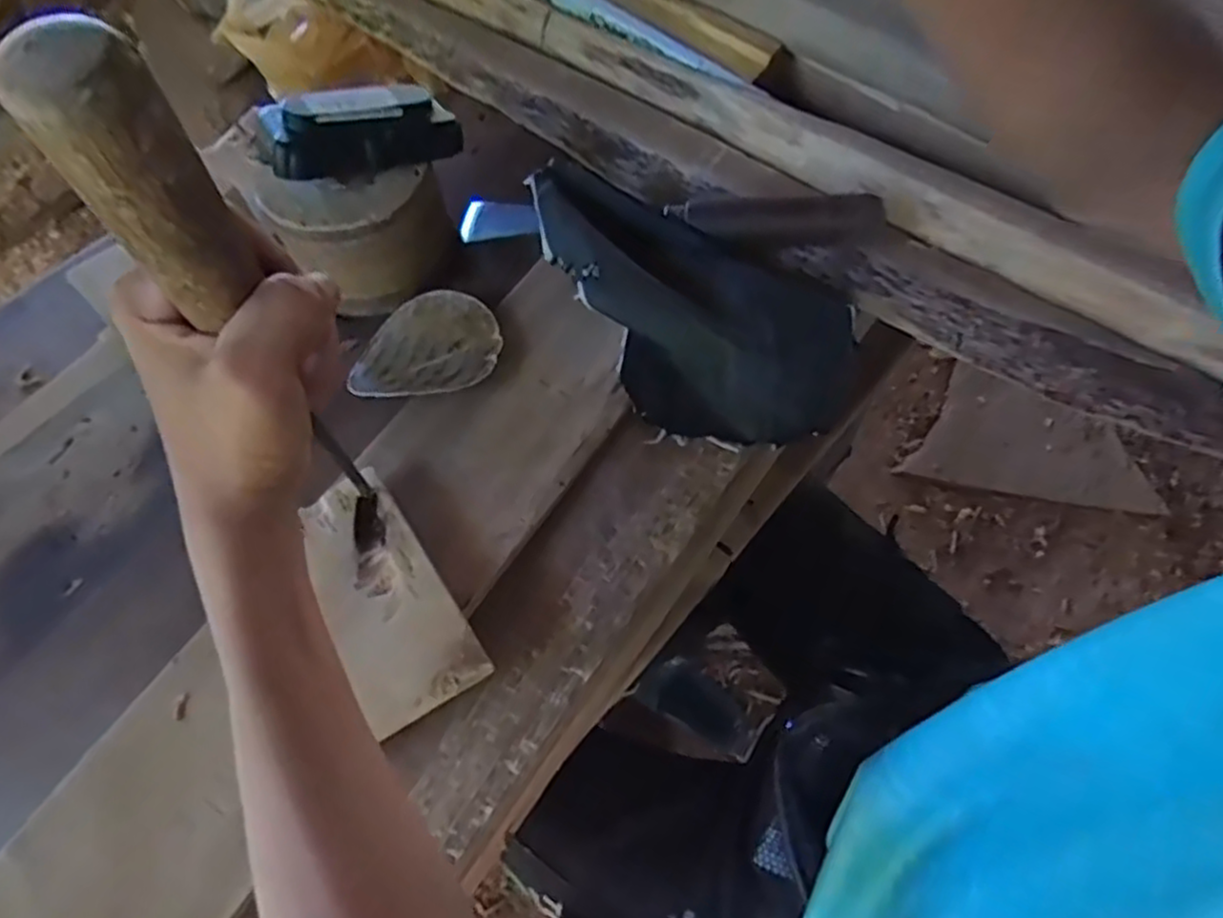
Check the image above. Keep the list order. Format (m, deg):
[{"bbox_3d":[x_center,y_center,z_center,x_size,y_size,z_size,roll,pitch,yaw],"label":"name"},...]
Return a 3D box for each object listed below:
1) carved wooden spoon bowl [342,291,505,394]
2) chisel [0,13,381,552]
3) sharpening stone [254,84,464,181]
[{"bbox_3d":[-0.109,-0.067,0.433,0.086,0.015,0.074,-8,55,12],"label":"carved wooden spoon bowl"},{"bbox_3d":[-0.115,-0.028,0.255,0.021,0.254,0.029,33,67,11],"label":"chisel"},{"bbox_3d":[-0.142,-0.185,0.411,0.106,0.040,0.039,-26,64,-14],"label":"sharpening stone"}]

